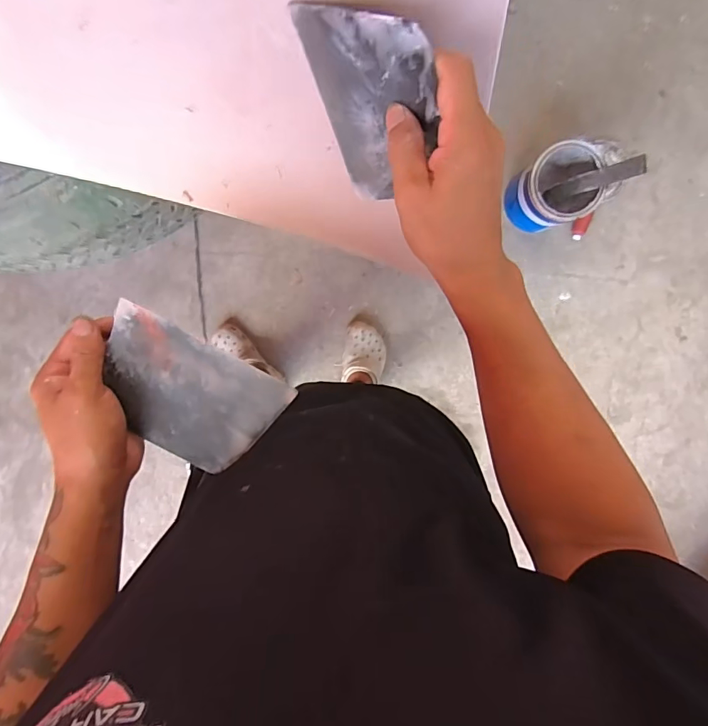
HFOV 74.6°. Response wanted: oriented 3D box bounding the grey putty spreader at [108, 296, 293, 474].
[{"bbox_3d":[-0.128,0.027,0.356,0.135,0.012,0.092,28,98,-3],"label":"grey putty spreader"}]

